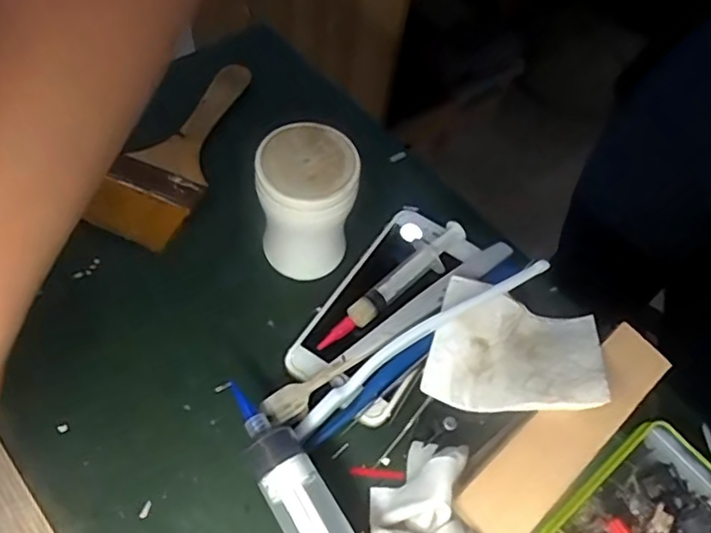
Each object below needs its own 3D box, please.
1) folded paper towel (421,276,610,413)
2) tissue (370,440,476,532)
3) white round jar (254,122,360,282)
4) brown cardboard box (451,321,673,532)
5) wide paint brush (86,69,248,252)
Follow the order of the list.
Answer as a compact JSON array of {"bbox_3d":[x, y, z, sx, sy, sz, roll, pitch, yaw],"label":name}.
[{"bbox_3d":[0.087,0.046,0.331,0.091,0.025,0.070,13,59,3],"label":"folded paper towel"},{"bbox_3d":[0.037,0.118,0.284,0.056,0.037,0.081,8,59,-1],"label":"tissue"},{"bbox_3d":[-0.027,-0.032,0.337,0.049,0.084,0.051,3,58,-5],"label":"white round jar"},{"bbox_3d":[0.108,0.085,0.317,0.147,0.020,0.040,-37,68,-23],"label":"brown cardboard box"},{"bbox_3d":[-0.113,-0.079,0.404,0.055,0.018,0.154,22,60,9],"label":"wide paint brush"}]

